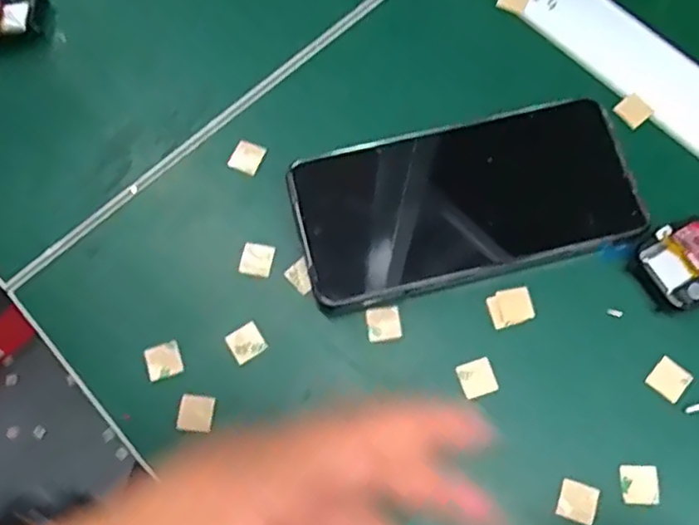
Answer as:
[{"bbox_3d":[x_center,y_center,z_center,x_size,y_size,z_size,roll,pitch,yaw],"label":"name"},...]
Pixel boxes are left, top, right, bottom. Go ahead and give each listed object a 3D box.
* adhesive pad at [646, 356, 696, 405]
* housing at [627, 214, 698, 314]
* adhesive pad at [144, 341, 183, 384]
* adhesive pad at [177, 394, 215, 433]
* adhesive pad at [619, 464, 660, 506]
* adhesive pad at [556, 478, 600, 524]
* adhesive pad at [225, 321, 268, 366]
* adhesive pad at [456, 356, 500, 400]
[{"bbox_3d":[0.144,0.052,0.294,0.016,0.004,0.016,39,77,14],"label":"adhesive pad"},{"bbox_3d":[0.157,0.000,0.304,0.047,0.006,0.037,-31,73,-8],"label":"housing"},{"bbox_3d":[-0.087,0.046,0.305,0.016,0.004,0.016,-18,72,-4],"label":"adhesive pad"},{"bbox_3d":[-0.069,0.068,0.294,0.016,0.004,0.016,6,62,2],"label":"adhesive pad"},{"bbox_3d":[0.125,0.095,0.280,0.016,0.004,0.016,-1,71,2],"label":"adhesive pad"},{"bbox_3d":[0.098,0.103,0.279,0.016,0.004,0.016,19,73,8],"label":"adhesive pad"},{"bbox_3d":[-0.048,0.038,0.307,0.015,0.004,0.015,-32,73,-8],"label":"adhesive pad"},{"bbox_3d":[0.058,0.052,0.297,0.016,0.004,0.016,-17,72,-4],"label":"adhesive pad"}]

